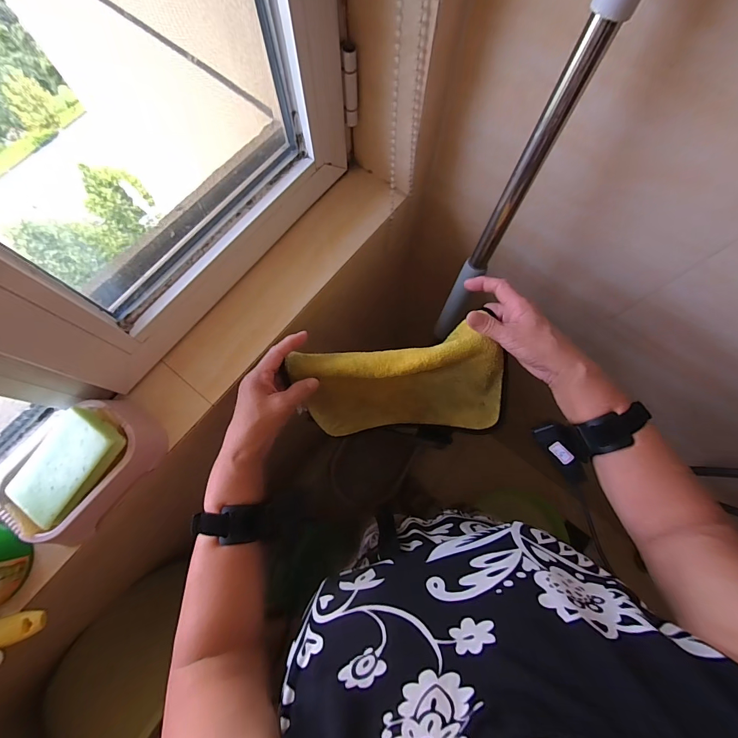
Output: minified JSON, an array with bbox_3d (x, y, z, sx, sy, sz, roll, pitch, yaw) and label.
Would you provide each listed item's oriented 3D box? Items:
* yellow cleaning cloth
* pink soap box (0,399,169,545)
[{"bbox_3d":[0.043,0.027,0.487,0.259,0.150,0.034,-5,45,5],"label":"yellow cleaning cloth"},{"bbox_3d":[-0.315,0.110,0.404,0.103,0.073,0.159,39,78,10],"label":"pink soap box"}]

